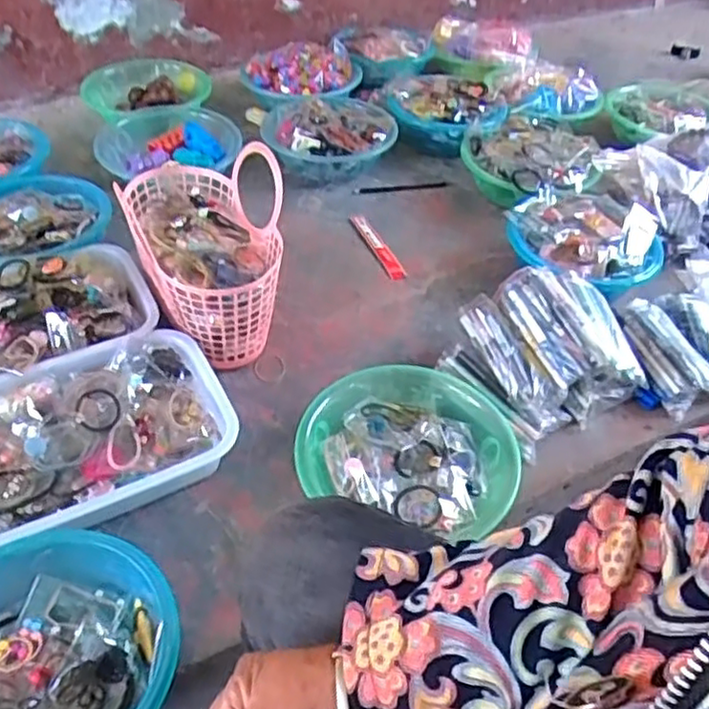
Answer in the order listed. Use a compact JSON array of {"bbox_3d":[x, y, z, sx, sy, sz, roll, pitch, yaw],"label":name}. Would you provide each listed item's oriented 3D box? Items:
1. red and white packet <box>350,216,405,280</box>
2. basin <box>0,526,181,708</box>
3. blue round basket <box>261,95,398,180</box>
[{"bbox_3d":[0.035,-0.179,1.099,0.022,0.015,0.175,-14,48,-18],"label":"red and white packet"},{"bbox_3d":[-0.273,0.272,0.593,0.211,0.082,0.218,3,43,-3],"label":"basin"},{"bbox_3d":[-0.046,-0.405,1.267,0.242,0.087,0.235,-2,44,-8],"label":"blue round basket"}]

